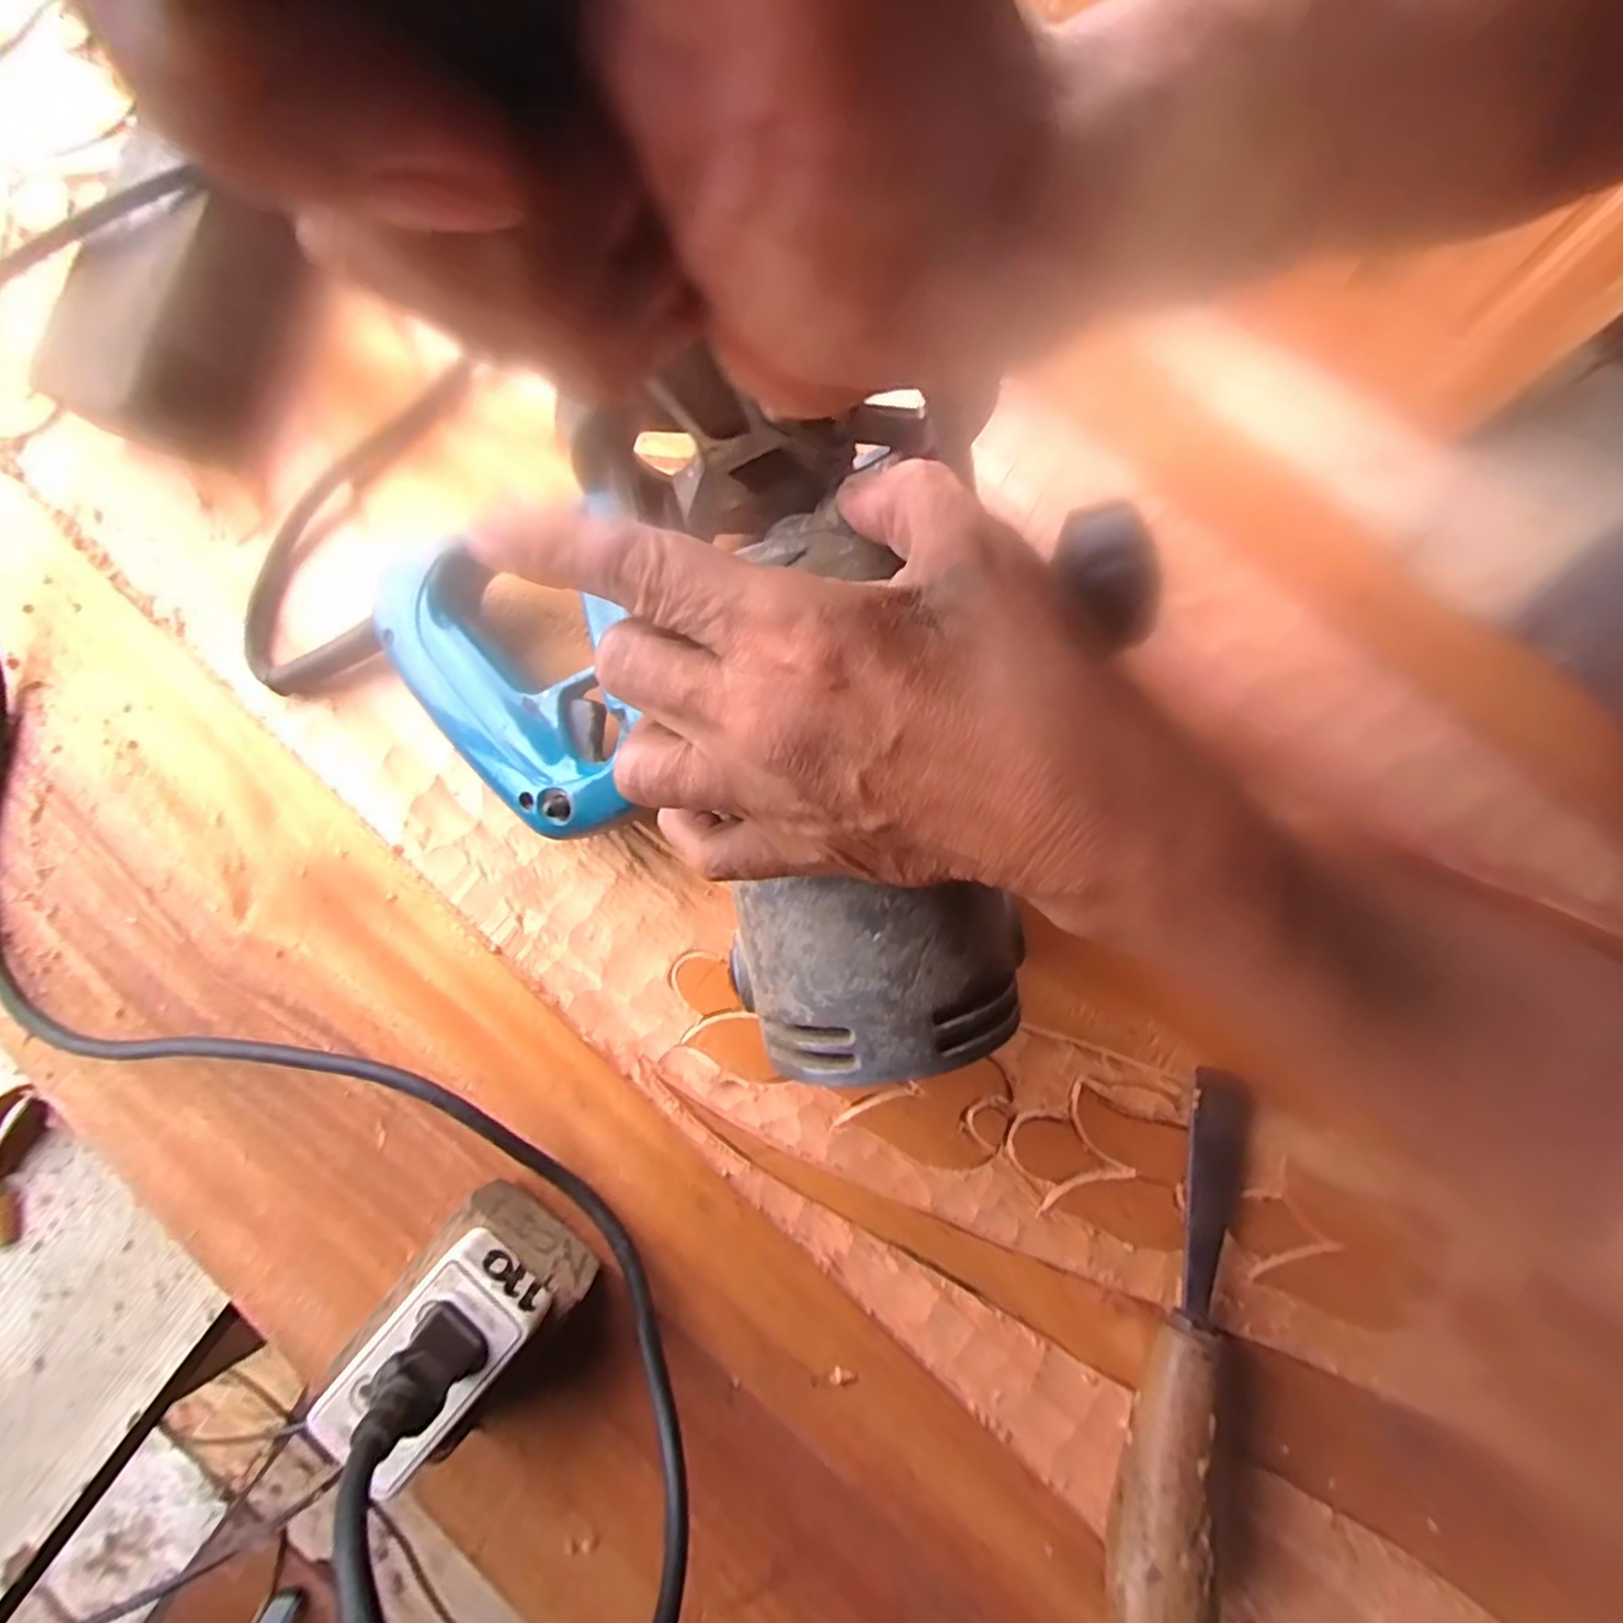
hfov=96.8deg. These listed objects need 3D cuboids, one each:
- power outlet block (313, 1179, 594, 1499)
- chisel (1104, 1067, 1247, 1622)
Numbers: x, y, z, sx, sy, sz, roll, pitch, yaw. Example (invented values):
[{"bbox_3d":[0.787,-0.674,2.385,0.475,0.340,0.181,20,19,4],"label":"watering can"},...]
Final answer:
[{"bbox_3d":[-0.137,0.200,0.277,0.062,0.063,0.080,39,86,6],"label":"power outlet block"},{"bbox_3d":[0.150,0.203,0.281,0.031,0.040,0.193,18,80,4],"label":"chisel"}]

